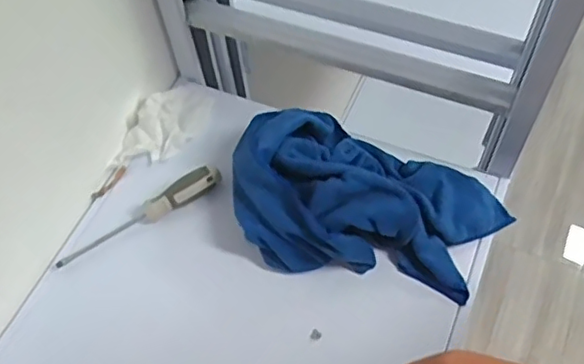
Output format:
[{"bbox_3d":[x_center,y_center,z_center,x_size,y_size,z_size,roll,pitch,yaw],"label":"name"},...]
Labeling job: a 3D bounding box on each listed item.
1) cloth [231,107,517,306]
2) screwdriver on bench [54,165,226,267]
[{"bbox_3d":[0.065,0.019,0.586,0.252,0.075,0.158,21,63,15],"label":"cloth"},{"bbox_3d":[-0.157,0.036,0.624,0.183,0.025,0.024,-29,62,-13],"label":"screwdriver on bench"}]

